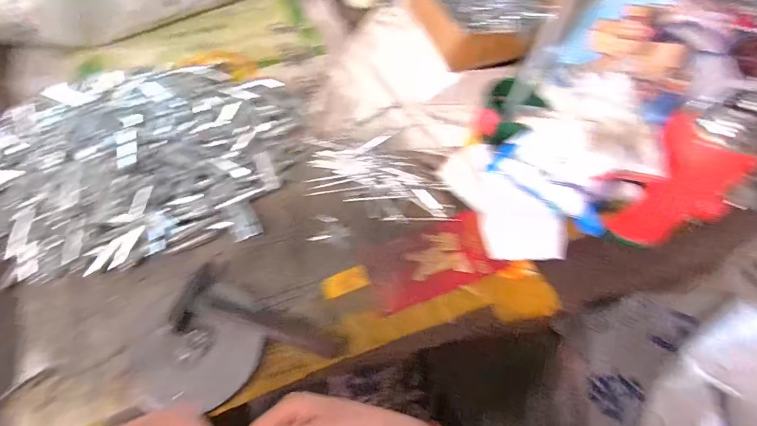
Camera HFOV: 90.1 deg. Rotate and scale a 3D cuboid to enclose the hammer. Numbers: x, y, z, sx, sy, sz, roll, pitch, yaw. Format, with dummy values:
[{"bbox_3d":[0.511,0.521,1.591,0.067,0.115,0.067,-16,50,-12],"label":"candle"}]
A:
[{"bbox_3d":[-0.119,0.106,0.395,0.180,0.023,0.072,16,63,5],"label":"hammer"}]

